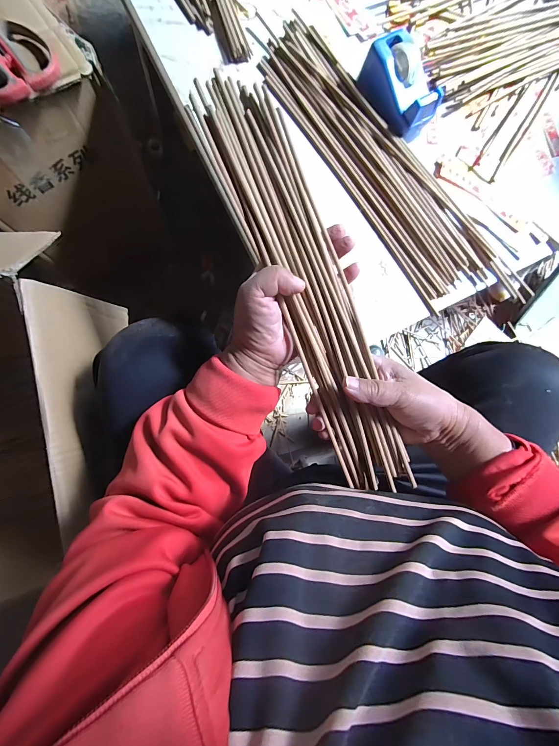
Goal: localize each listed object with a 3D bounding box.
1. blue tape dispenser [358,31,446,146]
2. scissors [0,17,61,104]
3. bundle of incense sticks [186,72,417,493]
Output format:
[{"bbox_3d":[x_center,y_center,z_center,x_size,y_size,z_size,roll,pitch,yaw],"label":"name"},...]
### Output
[{"bbox_3d":[0.143,-0.336,0.376,0.067,0.050,0.099,-29,90,-9],"label":"blue tape dispenser"},{"bbox_3d":[-0.343,-0.401,0.361,0.096,0.022,0.184,-35,91,-9],"label":"scissors"},{"bbox_3d":[0.026,-0.072,0.275,0.073,0.019,0.372,-23,94,-9],"label":"bundle of incense sticks"}]

